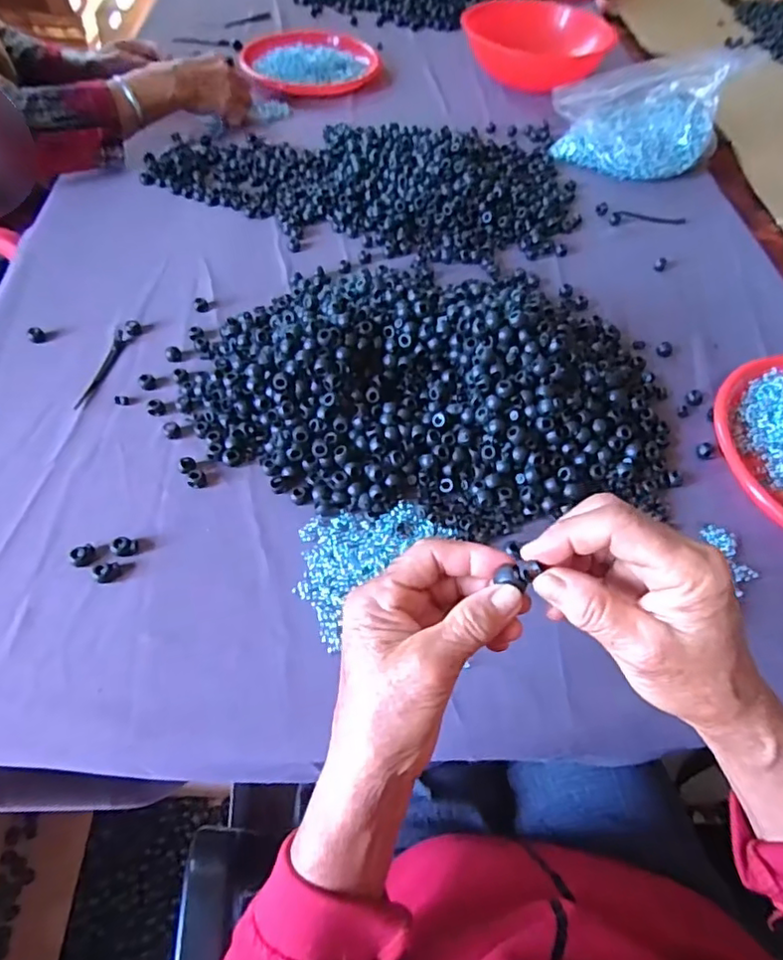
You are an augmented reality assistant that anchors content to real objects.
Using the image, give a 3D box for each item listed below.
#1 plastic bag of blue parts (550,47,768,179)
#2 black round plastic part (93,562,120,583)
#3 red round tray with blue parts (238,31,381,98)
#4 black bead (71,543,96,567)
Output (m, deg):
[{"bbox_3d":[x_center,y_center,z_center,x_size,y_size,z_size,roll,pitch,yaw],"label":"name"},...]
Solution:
[{"bbox_3d":[0.367,-0.520,0.824,0.223,0.122,0.162,-31,62,-23],"label":"plastic bag of blue parts"},{"bbox_3d":[-0.218,0.070,0.445,0.017,0.008,0.015,-10,56,-11],"label":"black round plastic part"},{"bbox_3d":[-0.141,-0.707,0.975,0.209,0.030,0.217,2,55,-2],"label":"red round tray with blue parts"},{"bbox_3d":[-0.238,0.059,0.451,0.017,0.009,0.020,-17,58,-15],"label":"black bead"}]

